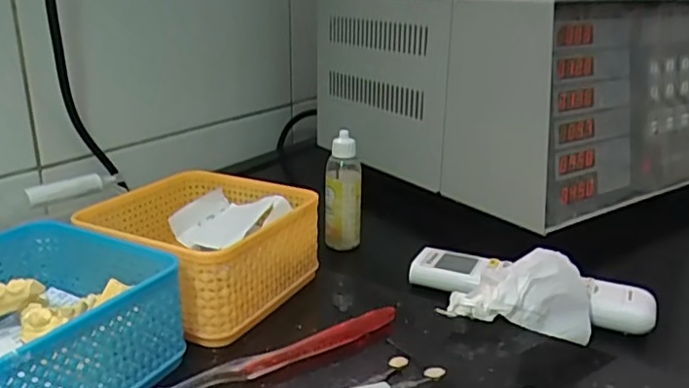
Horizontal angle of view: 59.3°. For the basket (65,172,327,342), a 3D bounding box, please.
[{"bbox_3d":[-0.103,0.038,0.434,0.130,0.066,0.129,11,21,25],"label":"basket"}]

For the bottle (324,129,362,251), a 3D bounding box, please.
[{"bbox_3d":[-0.001,-0.003,0.553,0.033,0.105,0.033,2,19,-2],"label":"bottle"}]

